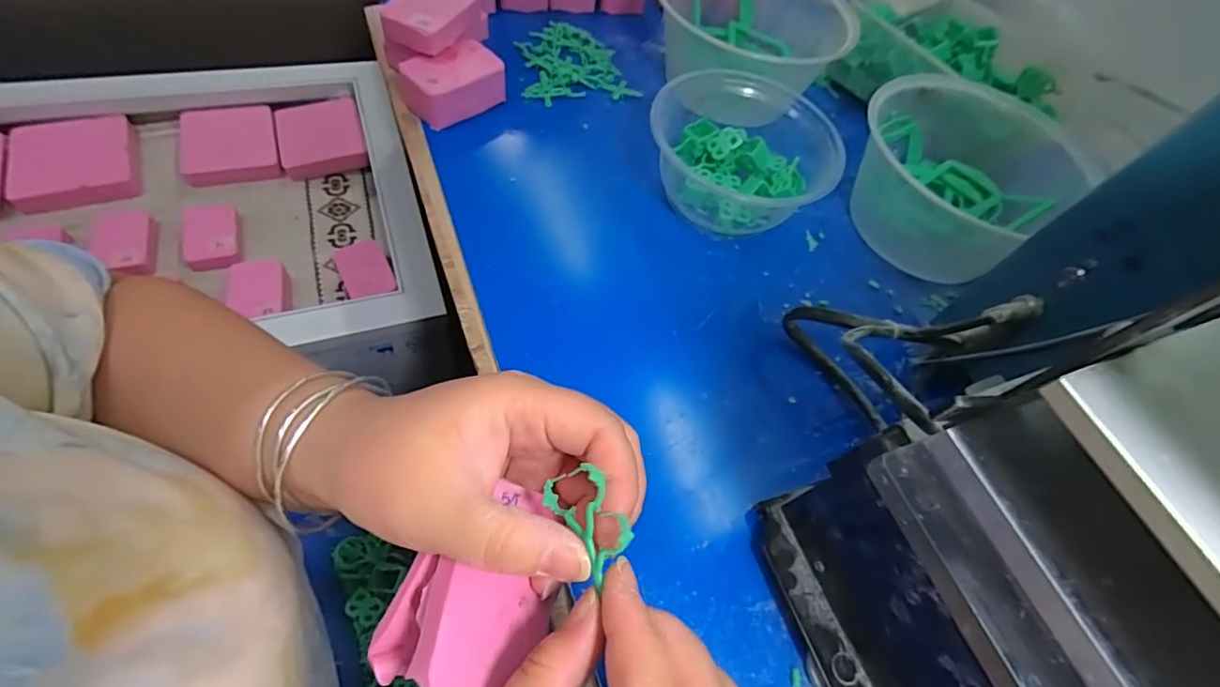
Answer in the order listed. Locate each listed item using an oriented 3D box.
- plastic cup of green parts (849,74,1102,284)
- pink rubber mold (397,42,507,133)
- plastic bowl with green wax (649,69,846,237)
[{"bbox_3d":[0.273,-0.138,0.410,0.167,0.070,0.133,-29,66,-22],"label":"plastic cup of green parts"},{"bbox_3d":[-0.121,-0.200,0.407,0.046,0.036,0.072,40,62,17],"label":"pink rubber mold"},{"bbox_3d":[0.097,-0.141,0.384,0.135,0.053,0.131,-3,59,-9],"label":"plastic bowl with green wax"}]

